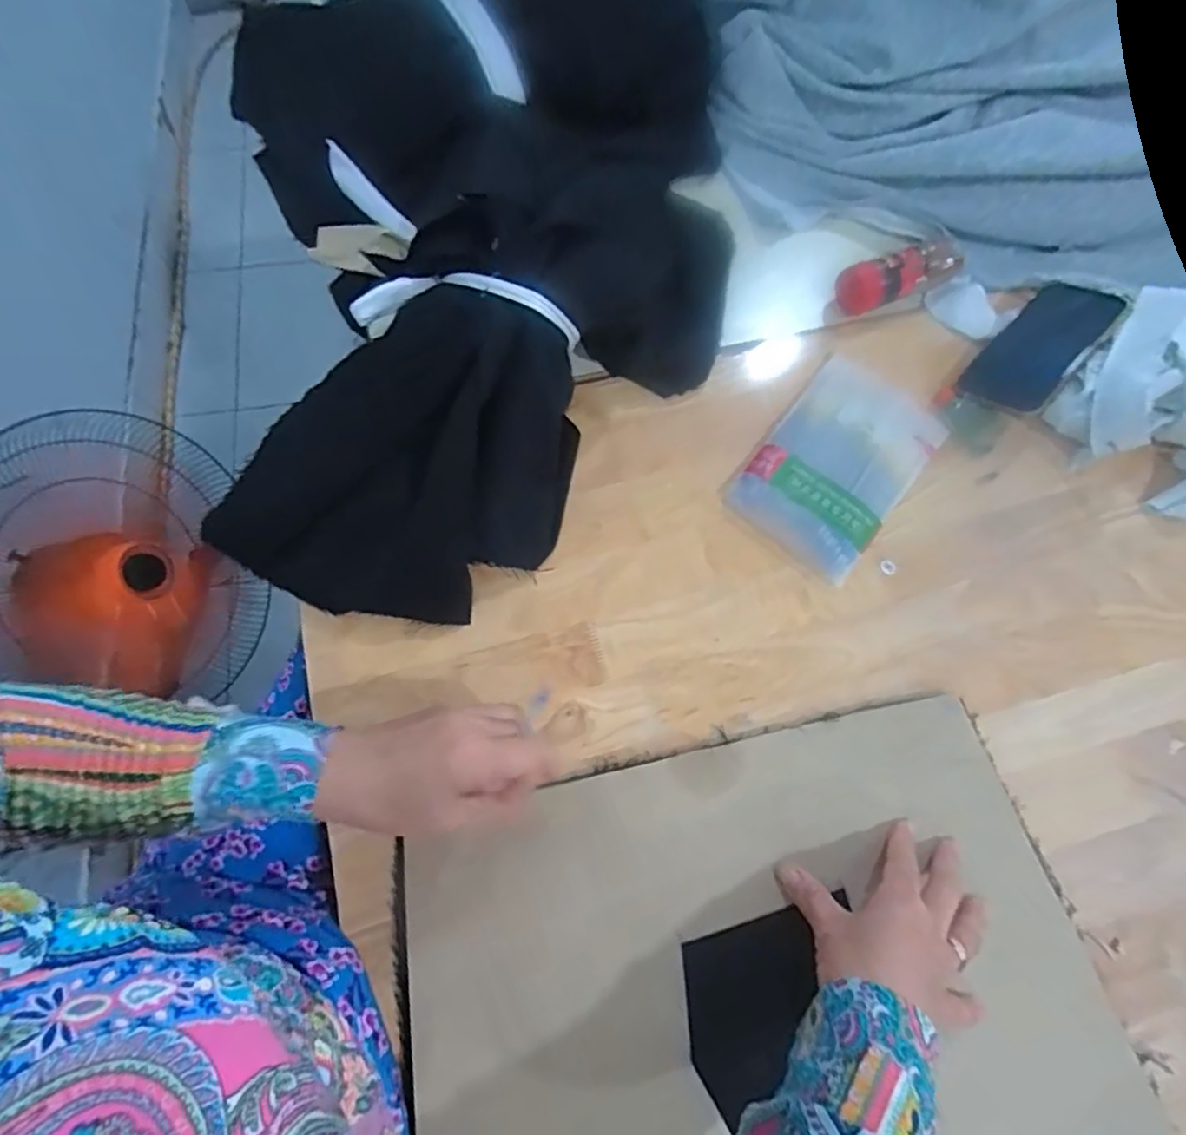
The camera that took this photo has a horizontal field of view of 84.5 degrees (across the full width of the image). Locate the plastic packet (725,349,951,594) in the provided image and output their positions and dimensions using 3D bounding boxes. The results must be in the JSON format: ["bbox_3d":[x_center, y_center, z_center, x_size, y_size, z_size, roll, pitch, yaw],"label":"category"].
[{"bbox_3d":[0.201,-0.086,0.535,0.112,0.023,0.178,37,72,12],"label":"plastic packet"}]

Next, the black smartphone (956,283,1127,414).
[{"bbox_3d":[0.383,-0.190,0.559,0.137,0.008,0.065,-47,63,-2],"label":"black smartphone"}]

